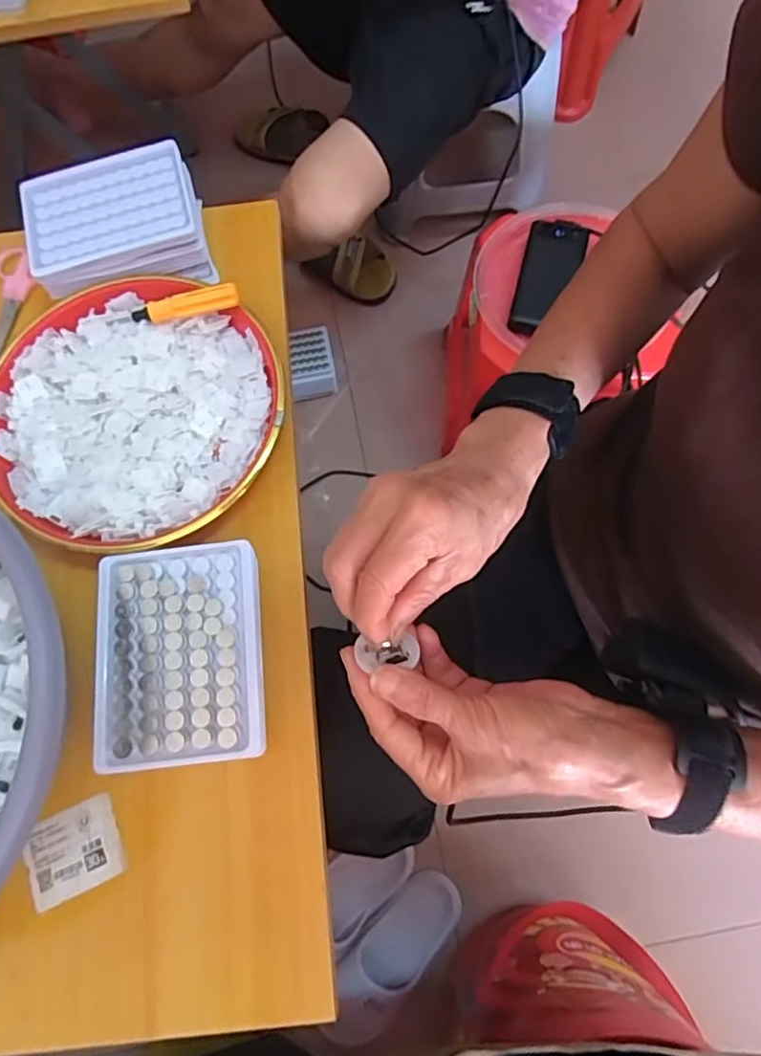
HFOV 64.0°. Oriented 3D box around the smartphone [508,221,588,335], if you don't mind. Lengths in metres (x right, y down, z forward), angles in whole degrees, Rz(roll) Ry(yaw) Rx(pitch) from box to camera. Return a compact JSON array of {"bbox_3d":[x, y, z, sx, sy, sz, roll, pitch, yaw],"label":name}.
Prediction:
[{"bbox_3d":[0.209,-0.312,0.756,0.070,0.016,0.171,14,73,6],"label":"smartphone"}]

